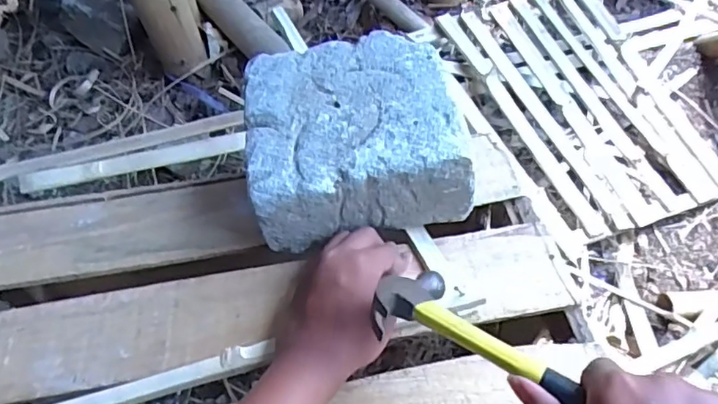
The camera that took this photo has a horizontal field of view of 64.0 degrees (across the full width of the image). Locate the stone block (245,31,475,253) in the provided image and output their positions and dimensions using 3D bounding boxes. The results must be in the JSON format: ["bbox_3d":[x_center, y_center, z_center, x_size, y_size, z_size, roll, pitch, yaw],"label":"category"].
[{"bbox_3d":[-0.009,-0.071,0.548,0.189,0.075,0.191,-9,54,-3],"label":"stone block"}]

